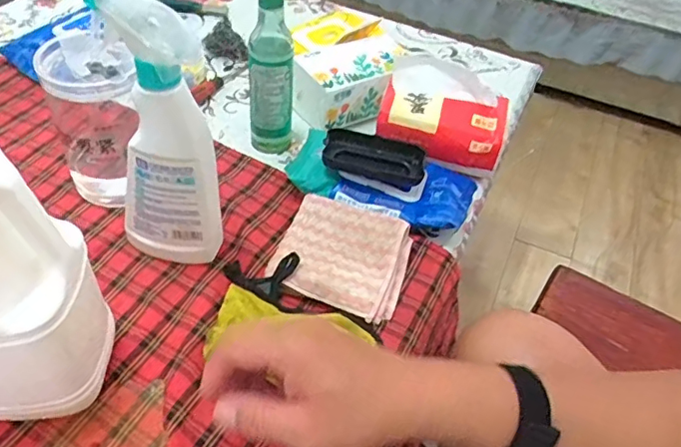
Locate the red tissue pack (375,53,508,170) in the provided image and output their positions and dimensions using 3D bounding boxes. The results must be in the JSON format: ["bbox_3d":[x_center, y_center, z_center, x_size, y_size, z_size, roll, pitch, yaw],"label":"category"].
[{"bbox_3d":[0.123,-0.135,0.666,0.140,0.083,0.084,14,46,7],"label":"red tissue pack"}]

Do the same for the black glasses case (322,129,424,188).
[{"bbox_3d":[0.037,-0.073,0.623,0.109,0.026,0.058,11,46,4],"label":"black glasses case"}]

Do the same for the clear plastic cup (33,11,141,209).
[{"bbox_3d":[-0.238,-0.105,0.561,0.089,0.167,0.082,3,46,-3],"label":"clear plastic cup"}]

